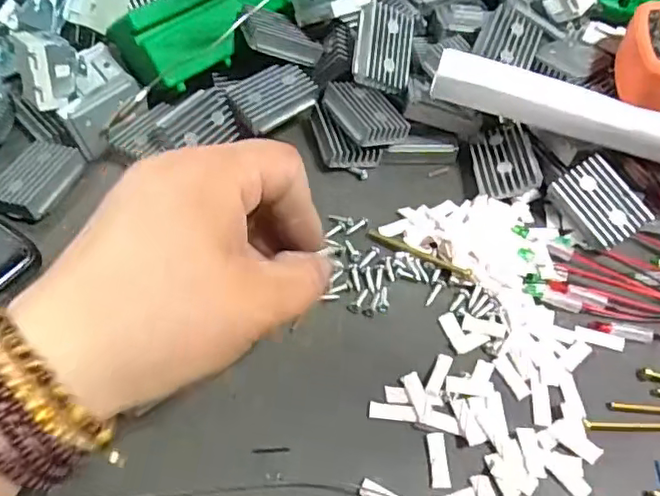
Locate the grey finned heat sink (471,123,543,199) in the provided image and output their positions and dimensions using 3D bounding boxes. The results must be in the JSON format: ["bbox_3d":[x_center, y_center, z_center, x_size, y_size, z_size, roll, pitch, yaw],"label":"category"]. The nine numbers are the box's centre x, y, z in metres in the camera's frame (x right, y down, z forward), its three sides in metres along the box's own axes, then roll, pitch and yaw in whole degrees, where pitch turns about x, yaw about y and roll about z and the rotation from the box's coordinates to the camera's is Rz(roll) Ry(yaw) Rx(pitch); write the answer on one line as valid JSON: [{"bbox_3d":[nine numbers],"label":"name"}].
[{"bbox_3d":[0.098,-0.050,0.336,0.035,0.012,0.044,-12,64,7],"label":"grey finned heat sink"}]

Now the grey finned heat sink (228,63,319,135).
[{"bbox_3d":[-0.032,-0.089,0.348,0.046,0.014,0.029,-28,59,-21],"label":"grey finned heat sink"}]

